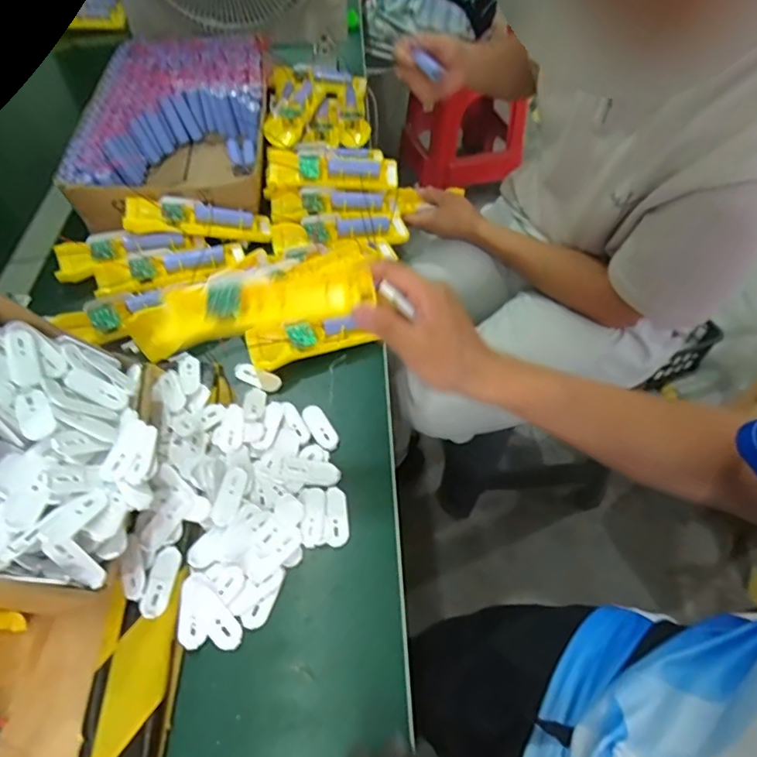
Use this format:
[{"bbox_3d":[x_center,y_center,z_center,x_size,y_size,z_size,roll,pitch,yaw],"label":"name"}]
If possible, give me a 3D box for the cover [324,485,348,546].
[{"bbox_3d":[-0.034,0.114,0.438,0.018,0.004,0.050,-2,53,-2],"label":"cover"}]

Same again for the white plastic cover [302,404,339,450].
[{"bbox_3d":[-0.054,0.045,0.491,0.019,0.005,0.050,-26,57,-19],"label":"white plastic cover"}]

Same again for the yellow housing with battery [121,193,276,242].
[{"bbox_3d":[-0.214,-0.194,0.635,0.164,0.028,0.045,3,51,-15],"label":"yellow housing with battery"}]

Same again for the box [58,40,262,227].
[{"bbox_3d":[-0.283,-0.361,0.758,0.241,0.079,0.417,-4,53,-4],"label":"box"}]

